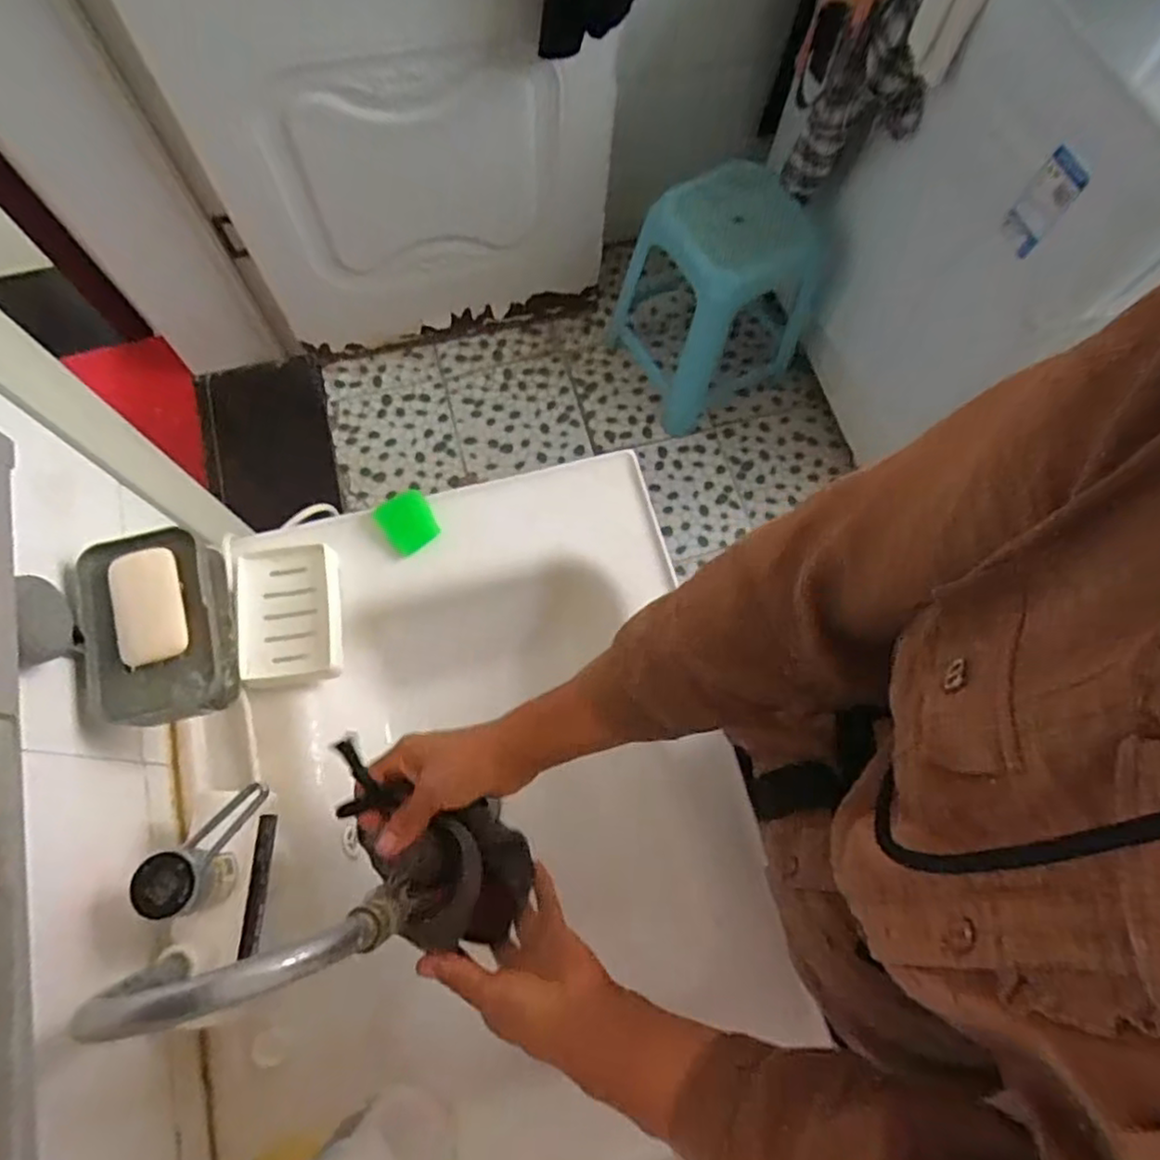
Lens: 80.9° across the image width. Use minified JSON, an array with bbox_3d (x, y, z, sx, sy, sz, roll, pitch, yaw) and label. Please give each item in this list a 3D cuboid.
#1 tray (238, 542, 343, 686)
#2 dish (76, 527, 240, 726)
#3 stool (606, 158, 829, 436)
[{"bbox_3d":[-0.267,0.029,0.627,0.087,0.023,0.128,-7,72,-4],"label":"tray"},{"bbox_3d":[-0.313,0.038,0.510,0.095,0.051,0.142,-13,73,-6],"label":"dish"},{"bbox_3d":[0.291,-0.652,1.497,0.354,0.448,0.368,-30,75,-11],"label":"stool"}]

